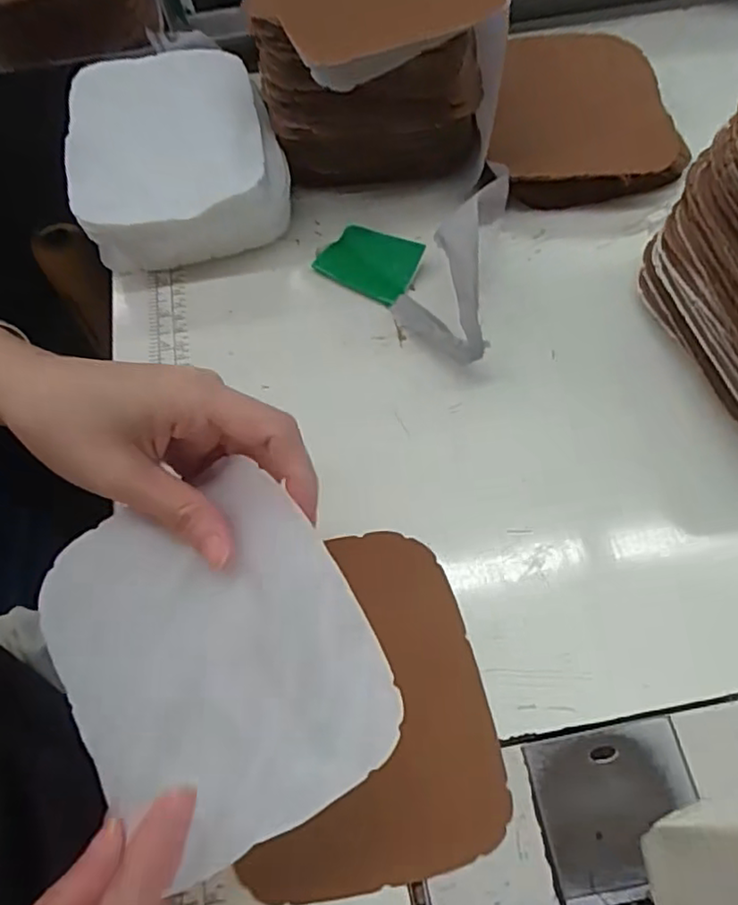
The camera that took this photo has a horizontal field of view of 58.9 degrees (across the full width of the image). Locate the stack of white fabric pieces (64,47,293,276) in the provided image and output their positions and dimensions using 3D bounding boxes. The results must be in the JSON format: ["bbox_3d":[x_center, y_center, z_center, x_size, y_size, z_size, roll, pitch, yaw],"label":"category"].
[{"bbox_3d":[-0.119,-0.186,0.411,0.120,0.051,0.142,-14,62,-4],"label":"stack of white fabric pieces"}]

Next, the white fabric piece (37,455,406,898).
[{"bbox_3d":[-0.060,0.071,0.236,0.107,0.037,0.130,-28,64,-11],"label":"white fabric piece"}]

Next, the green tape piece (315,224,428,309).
[{"bbox_3d":[0.000,-0.117,0.393,0.059,0.009,0.042,29,67,17],"label":"green tape piece"}]

